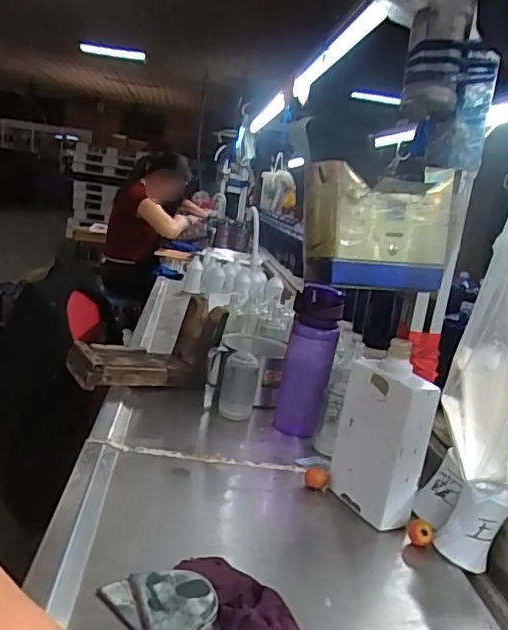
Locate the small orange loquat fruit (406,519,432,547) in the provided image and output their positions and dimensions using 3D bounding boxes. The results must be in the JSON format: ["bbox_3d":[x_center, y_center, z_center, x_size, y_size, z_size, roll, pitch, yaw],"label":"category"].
[{"bbox_3d":[0.184,0.243,0.643,0.026,0.020,0.023,9,13,9],"label":"small orange loquat fruit"}]

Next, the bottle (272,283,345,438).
[{"bbox_3d":[0.085,0.070,0.902,0.076,0.235,0.091,7,13,3],"label":"bottle"}]

